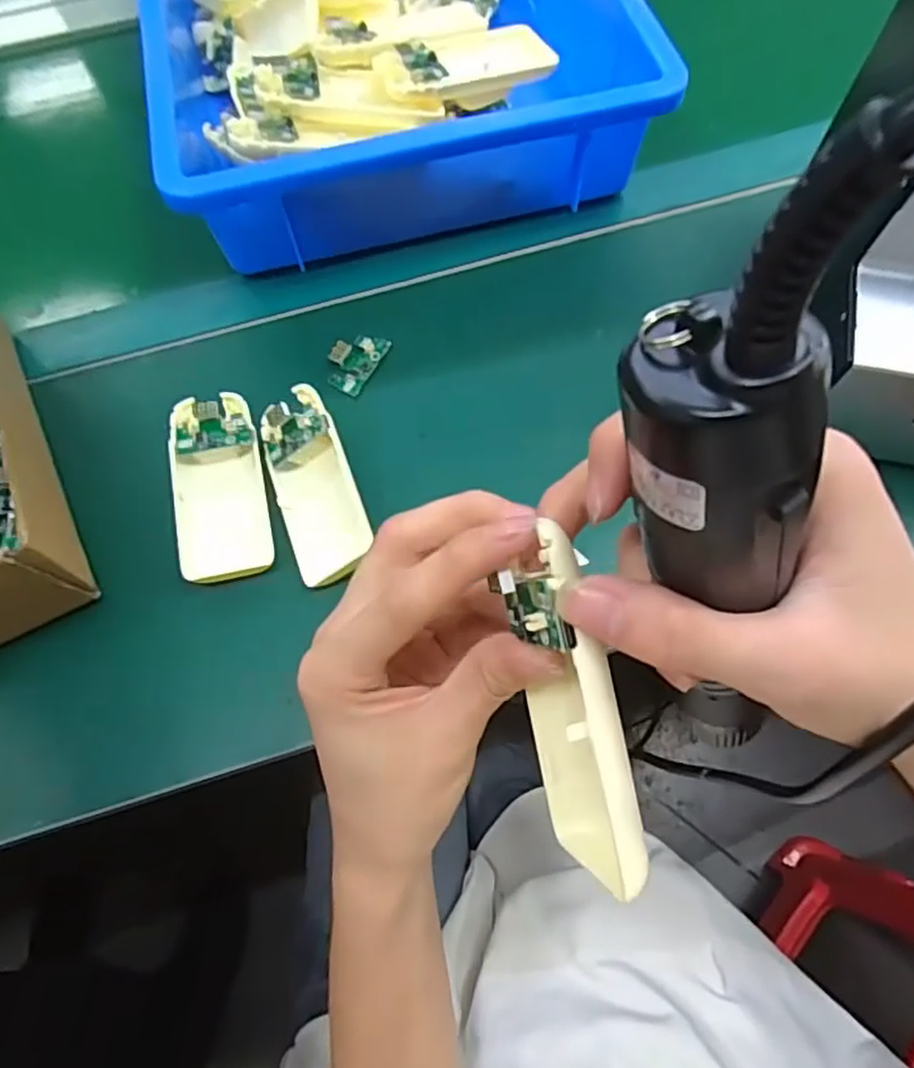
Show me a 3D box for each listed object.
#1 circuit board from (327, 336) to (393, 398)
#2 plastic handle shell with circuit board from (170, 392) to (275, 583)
[{"bbox_3d":[-0.059,-0.101,0.382,0.026,0.004,0.041,31,75,-3],"label":"circuit board"},{"bbox_3d":[-0.125,-0.026,0.353,0.045,0.020,0.100,-13,67,-4],"label":"plastic handle shell with circuit board"}]

